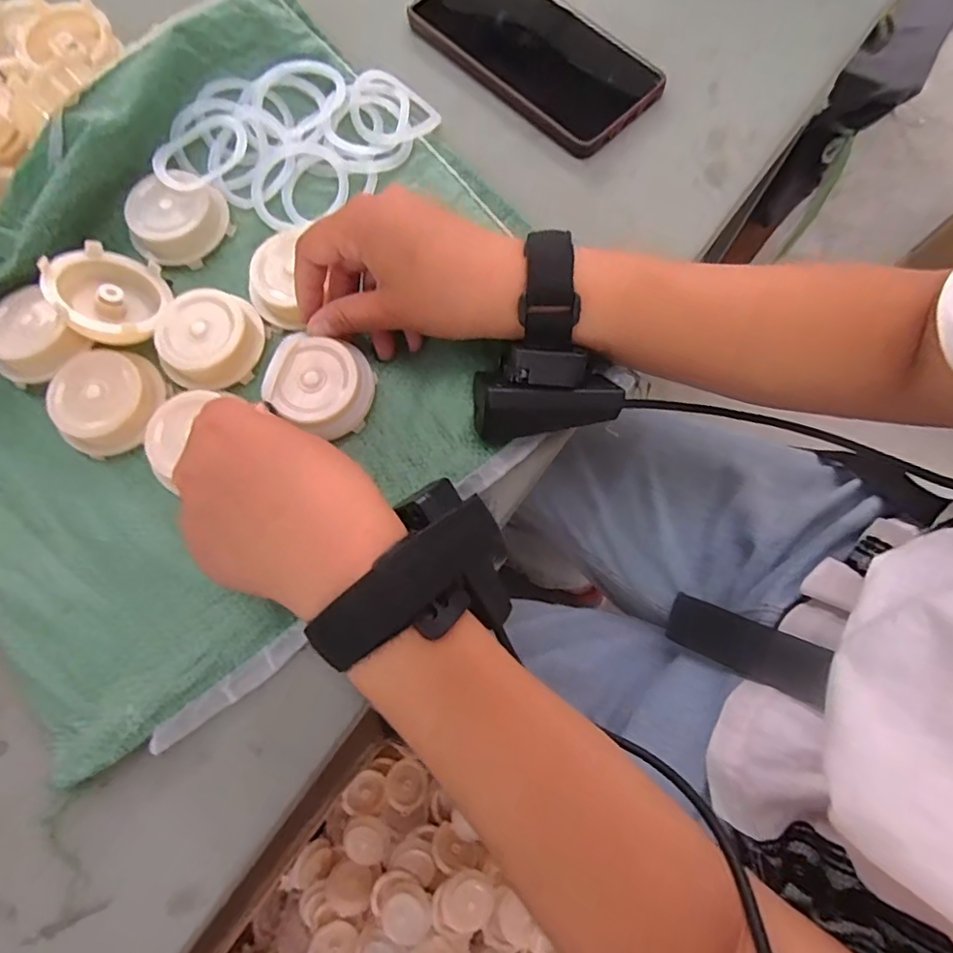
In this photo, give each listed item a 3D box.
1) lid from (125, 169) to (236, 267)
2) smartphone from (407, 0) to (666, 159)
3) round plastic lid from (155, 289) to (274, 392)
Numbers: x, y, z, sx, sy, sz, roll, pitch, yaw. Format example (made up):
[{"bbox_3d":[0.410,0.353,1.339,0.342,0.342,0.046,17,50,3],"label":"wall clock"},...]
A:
[{"bbox_3d":[-0.173,-0.150,0.320,0.054,0.023,0.047,-35,77,-8],"label":"lid"},{"bbox_3d":[0.039,-0.282,0.362,0.088,0.010,0.167,-44,79,-10],"label":"smartphone"},{"bbox_3d":[-0.146,-0.076,0.303,0.048,0.012,0.055,18,78,-12],"label":"round plastic lid"}]

